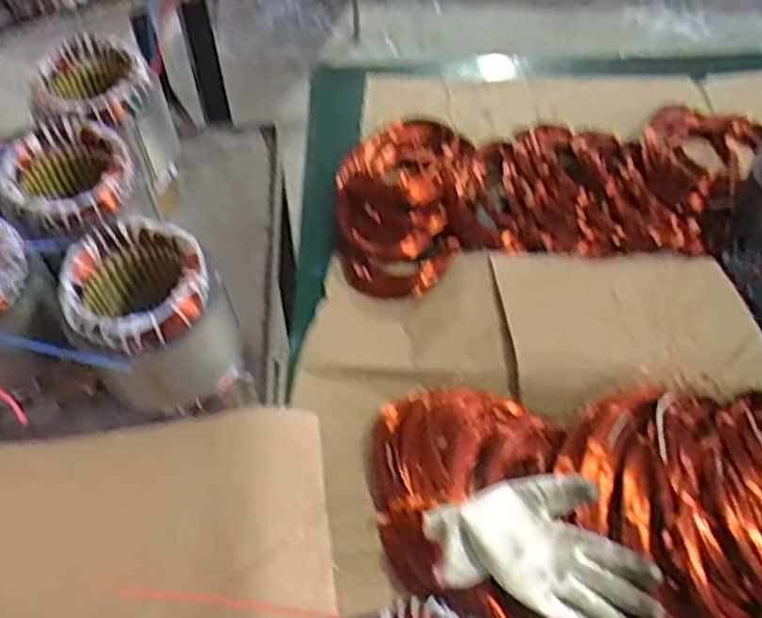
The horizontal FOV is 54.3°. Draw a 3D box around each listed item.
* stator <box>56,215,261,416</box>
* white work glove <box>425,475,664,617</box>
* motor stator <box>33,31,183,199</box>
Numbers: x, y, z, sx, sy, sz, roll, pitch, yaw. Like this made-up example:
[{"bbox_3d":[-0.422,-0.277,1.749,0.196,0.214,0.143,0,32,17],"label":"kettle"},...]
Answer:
[{"bbox_3d":[-0.231,0.017,0.769,0.152,0.168,0.147,-21,55,-14],"label":"stator"},{"bbox_3d":[0.150,0.217,0.683,0.213,0.050,0.121,14,54,11],"label":"white work glove"},{"bbox_3d":[-0.348,-0.234,0.954,0.133,0.166,0.143,0,53,1],"label":"motor stator"}]

